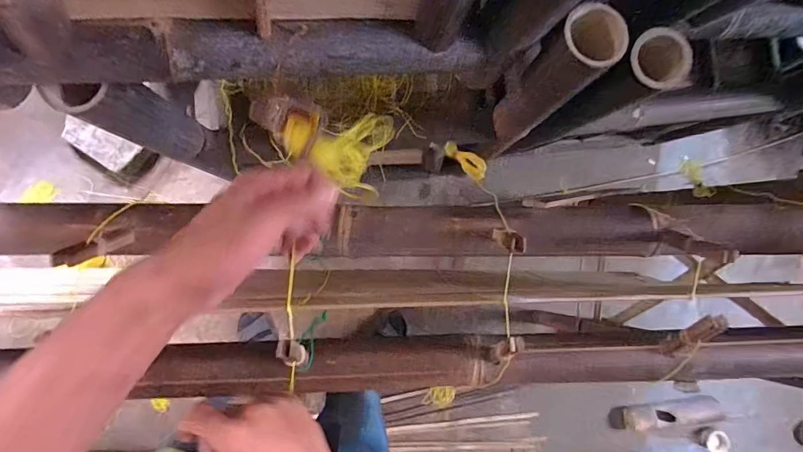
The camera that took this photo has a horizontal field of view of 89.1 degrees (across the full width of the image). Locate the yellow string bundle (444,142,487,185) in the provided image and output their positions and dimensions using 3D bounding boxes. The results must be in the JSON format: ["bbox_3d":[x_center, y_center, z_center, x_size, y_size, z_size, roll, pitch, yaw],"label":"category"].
[{"bbox_3d":[0.085,-0.086,0.537,0.023,0.015,0.075,-40,66,-7],"label":"yellow string bundle"}]

